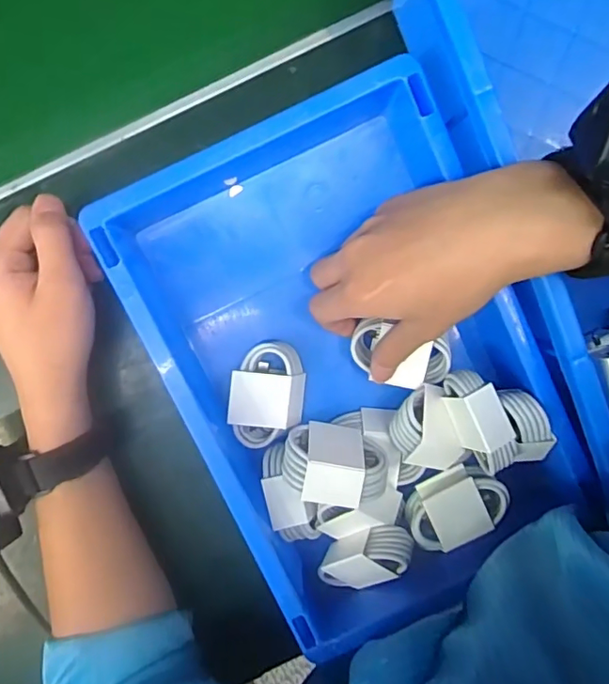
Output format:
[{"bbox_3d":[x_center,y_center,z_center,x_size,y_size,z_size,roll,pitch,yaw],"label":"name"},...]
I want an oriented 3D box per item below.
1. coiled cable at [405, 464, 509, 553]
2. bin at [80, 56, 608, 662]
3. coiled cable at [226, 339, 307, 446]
[{"bbox_3d":[0.099,0.109,0.352,0.065,0.028,0.039,-31,96,1],"label":"coiled cable"},{"bbox_3d":[0.028,0.012,0.346,0.212,0.070,0.318,-25,96,1],"label":"bin"},{"bbox_3d":[-0.024,0.034,0.356,0.048,0.021,0.067,5,95,-2],"label":"coiled cable"}]

